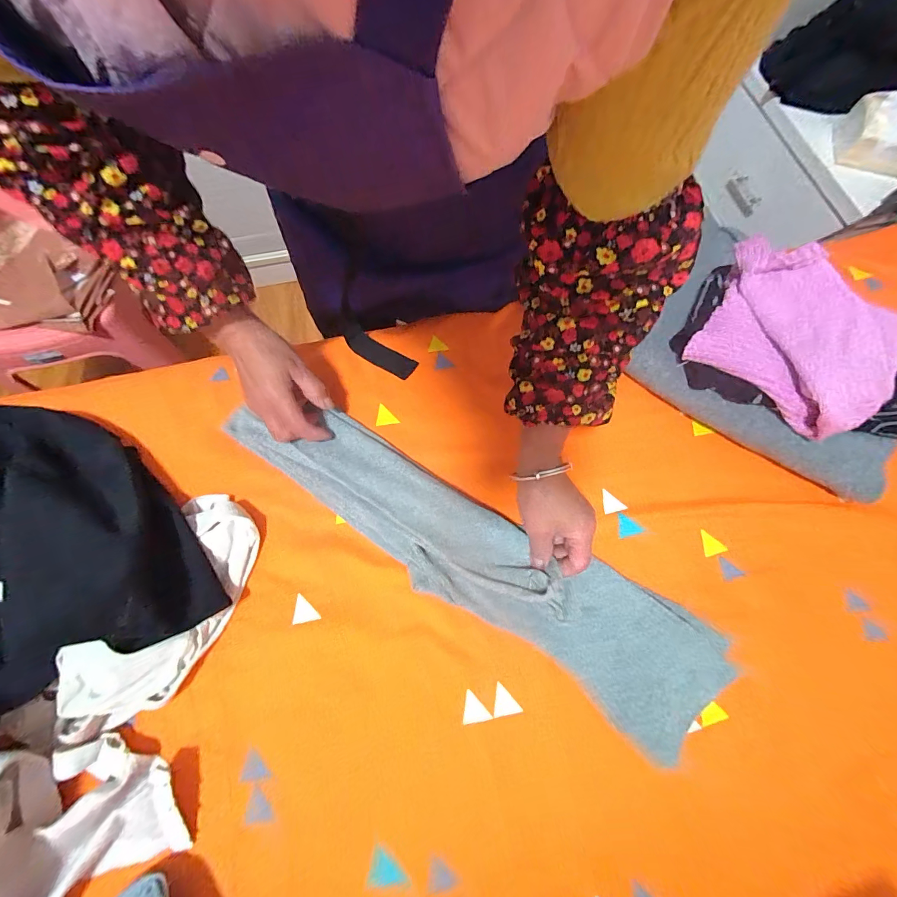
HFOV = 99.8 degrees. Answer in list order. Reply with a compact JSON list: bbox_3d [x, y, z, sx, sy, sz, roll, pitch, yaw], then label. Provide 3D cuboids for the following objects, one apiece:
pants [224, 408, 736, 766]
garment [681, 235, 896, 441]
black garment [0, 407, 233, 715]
[{"bbox_3d":[0.008,0.090,0.377,0.538,0.038,0.118,31,71,8],"label":"pants"},{"bbox_3d":[0.370,-0.114,0.387,0.200,0.070,0.167,32,74,8],"label":"garment"},{"bbox_3d":[-0.392,0.065,0.346,0.361,0.101,0.182,42,75,11],"label":"black garment"}]

